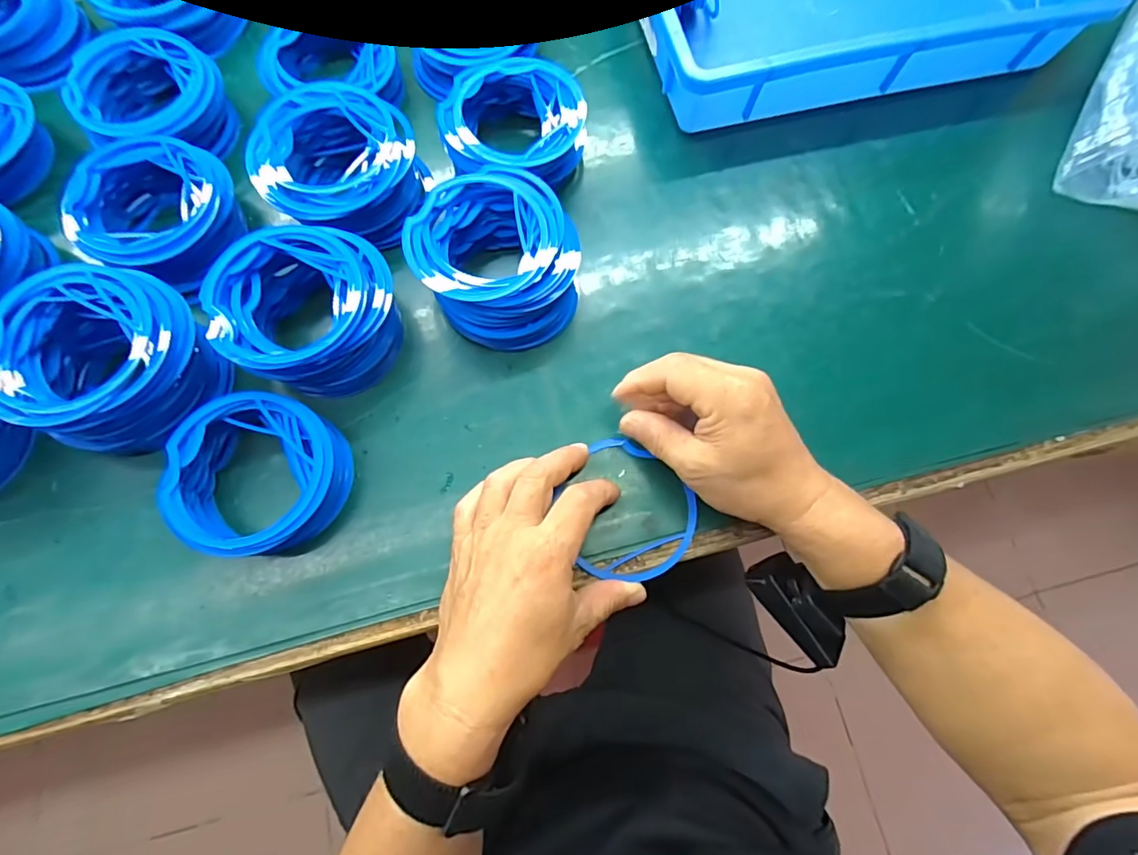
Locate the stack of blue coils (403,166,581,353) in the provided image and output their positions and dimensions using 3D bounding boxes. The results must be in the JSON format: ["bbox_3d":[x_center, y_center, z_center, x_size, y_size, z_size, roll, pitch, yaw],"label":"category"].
[{"bbox_3d":[-0.048,-0.115,0.361,0.104,0.052,0.111,-36,78,-11],"label":"stack of blue coils"}]

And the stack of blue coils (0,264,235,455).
[{"bbox_3d":[-0.287,-0.042,0.324,0.107,0.061,0.110,36,76,8],"label":"stack of blue coils"}]

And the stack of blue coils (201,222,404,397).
[{"bbox_3d":[-0.171,-0.078,0.344,0.111,0.055,0.099,5,74,0],"label":"stack of blue coils"}]

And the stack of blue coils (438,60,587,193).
[{"bbox_3d":[-0.042,-0.225,0.393,0.101,0.051,0.104,26,75,5],"label":"stack of blue coils"}]

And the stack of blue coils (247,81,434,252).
[{"bbox_3d":[-0.166,-0.187,0.372,0.110,0.048,0.104,19,75,3],"label":"stack of blue coils"}]

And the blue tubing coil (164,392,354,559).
[{"bbox_3d":[-0.192,0.030,0.322,0.094,0.036,0.096,0,74,-2],"label":"blue tubing coil"}]

